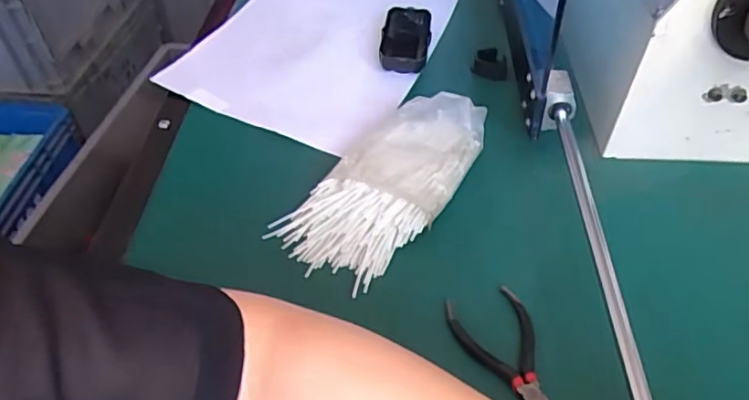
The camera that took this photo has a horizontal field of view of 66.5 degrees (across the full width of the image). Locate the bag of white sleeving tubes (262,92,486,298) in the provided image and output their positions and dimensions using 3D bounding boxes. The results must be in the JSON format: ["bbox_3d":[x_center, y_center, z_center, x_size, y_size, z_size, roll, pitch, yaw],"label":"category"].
[{"bbox_3d":[0.018,-0.021,0.487,0.099,0.040,0.211,29,52,24],"label":"bag of white sleeving tubes"}]

